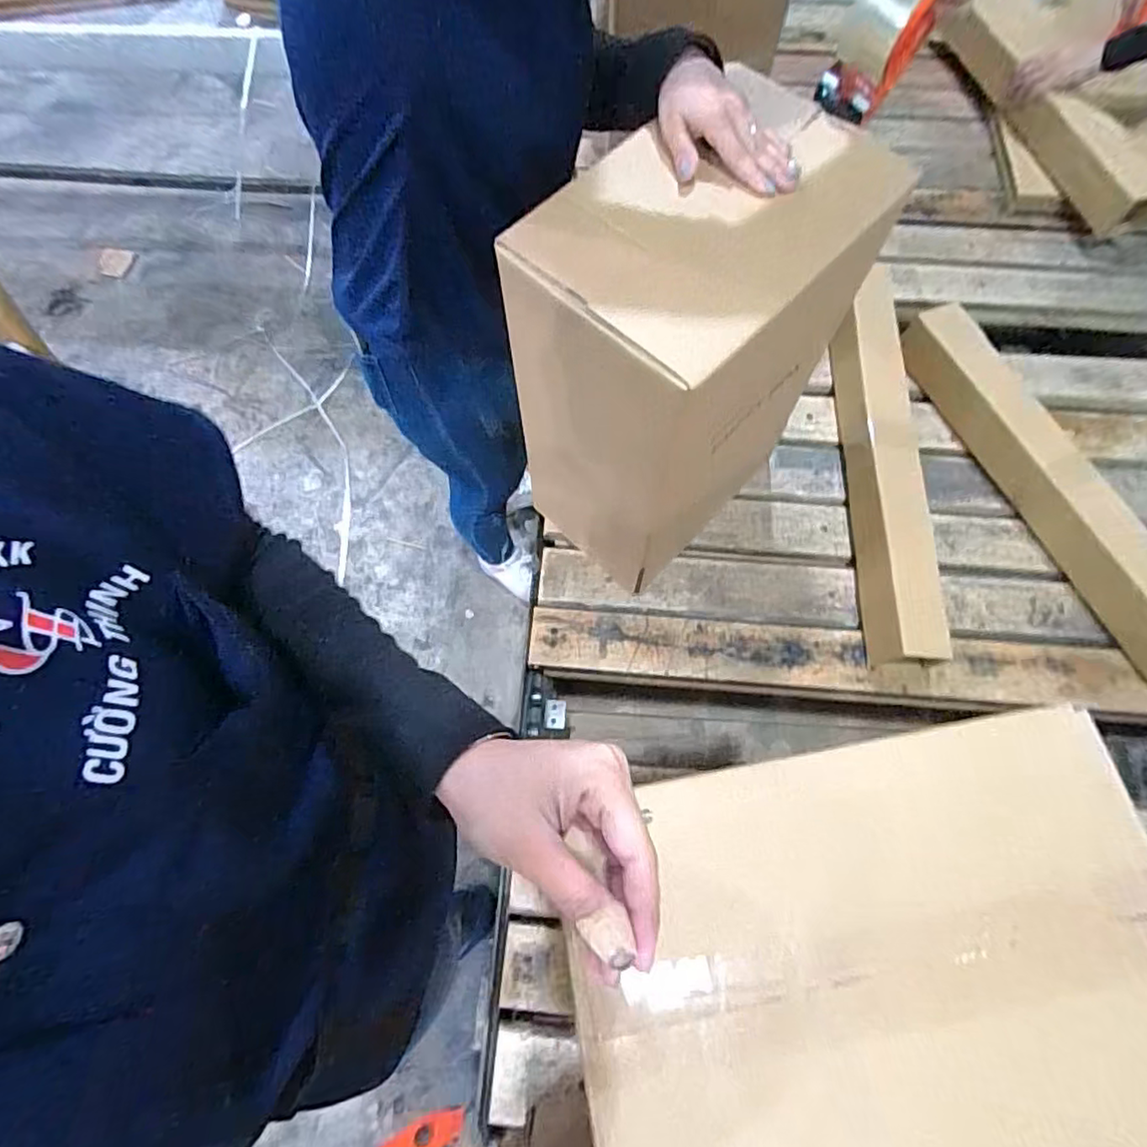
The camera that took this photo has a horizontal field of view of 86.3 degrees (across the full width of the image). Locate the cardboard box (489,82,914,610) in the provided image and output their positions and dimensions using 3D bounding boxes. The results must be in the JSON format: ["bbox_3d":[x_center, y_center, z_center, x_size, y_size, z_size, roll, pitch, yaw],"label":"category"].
[{"bbox_3d":[0.120,-0.217,0.734,0.209,0.480,0.305,42,75,15],"label":"cardboard box"}]

